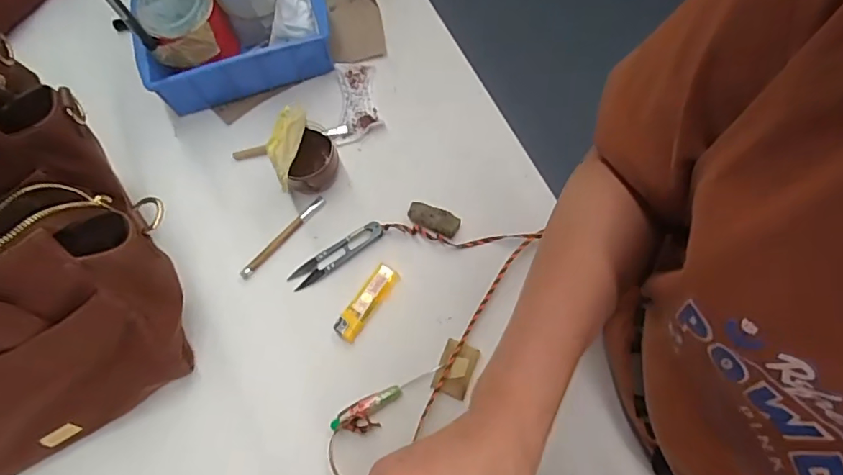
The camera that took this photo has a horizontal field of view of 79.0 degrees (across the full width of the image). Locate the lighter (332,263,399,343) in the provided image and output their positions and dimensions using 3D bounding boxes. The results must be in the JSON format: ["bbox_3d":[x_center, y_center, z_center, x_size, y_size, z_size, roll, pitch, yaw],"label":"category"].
[{"bbox_3d":[-0.051,0.061,0.481,0.025,0.013,0.078,33,74,13],"label":"lighter"}]

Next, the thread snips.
[{"bbox_3d":[-0.084,0.015,0.502,0.102,0.008,0.022,-33,72,-10],"label":"thread snips"}]

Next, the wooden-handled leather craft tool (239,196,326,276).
[{"bbox_3d":[-0.139,-0.002,0.512,0.012,0.004,0.110,41,76,15],"label":"wooden-handled leather craft tool"}]

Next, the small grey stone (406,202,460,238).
[{"bbox_3d":[0.012,-0.019,0.508,0.051,0.004,0.024,23,72,10],"label":"small grey stone"}]

